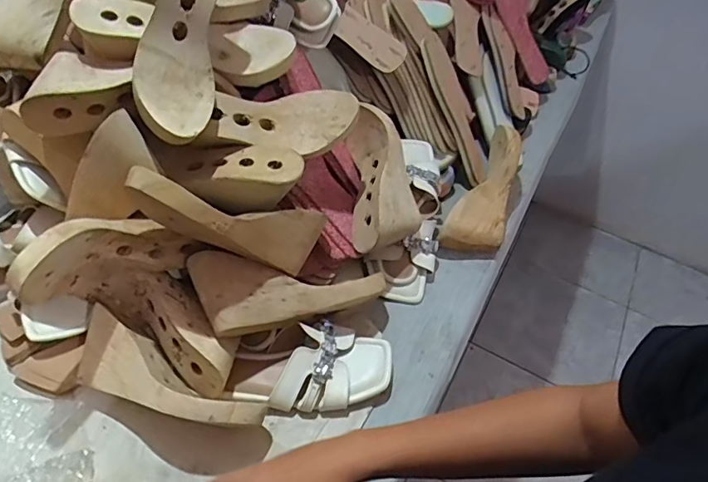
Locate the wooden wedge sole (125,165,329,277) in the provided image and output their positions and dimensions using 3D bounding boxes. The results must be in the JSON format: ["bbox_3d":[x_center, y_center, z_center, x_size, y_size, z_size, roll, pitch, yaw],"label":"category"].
[{"bbox_3d":[-0.125,-0.016,0.525,0.221,0.073,0.066,18,35,-43],"label":"wooden wedge sole"}]

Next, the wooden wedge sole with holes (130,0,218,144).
[{"bbox_3d":[-0.175,-0.218,0.520,0.081,0.057,0.228,13,94,6],"label":"wooden wedge sole with holes"}]

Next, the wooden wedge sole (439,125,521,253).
[{"bbox_3d":[0.207,-0.070,0.763,0.080,0.074,0.236,23,63,14],"label":"wooden wedge sole"}]

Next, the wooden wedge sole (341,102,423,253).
[{"bbox_3d":[0.040,-0.084,0.671,0.092,0.072,0.208,-3,67,-8],"label":"wooden wedge sole"}]

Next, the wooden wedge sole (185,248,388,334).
[{"bbox_3d":[-0.068,0.064,0.564,0.226,0.060,0.076,5,47,-20],"label":"wooden wedge sole"}]

